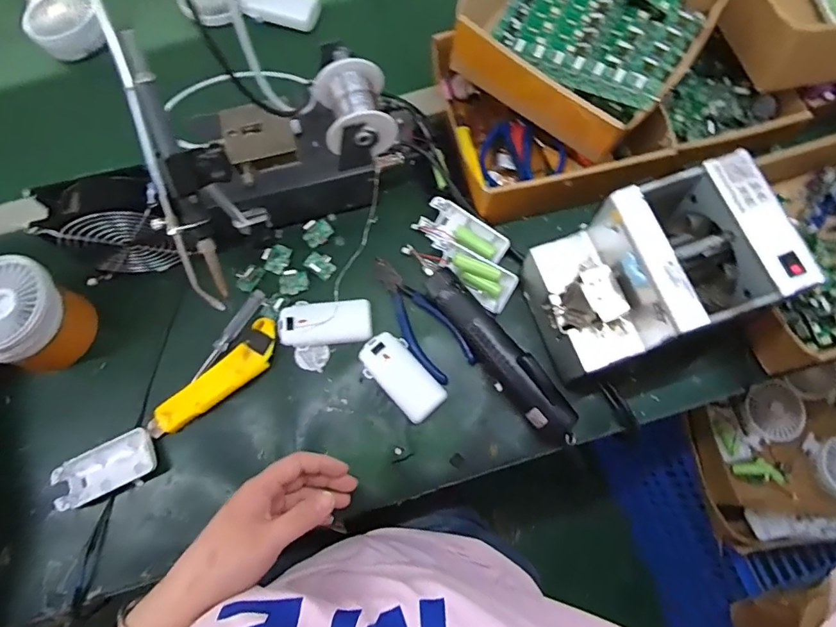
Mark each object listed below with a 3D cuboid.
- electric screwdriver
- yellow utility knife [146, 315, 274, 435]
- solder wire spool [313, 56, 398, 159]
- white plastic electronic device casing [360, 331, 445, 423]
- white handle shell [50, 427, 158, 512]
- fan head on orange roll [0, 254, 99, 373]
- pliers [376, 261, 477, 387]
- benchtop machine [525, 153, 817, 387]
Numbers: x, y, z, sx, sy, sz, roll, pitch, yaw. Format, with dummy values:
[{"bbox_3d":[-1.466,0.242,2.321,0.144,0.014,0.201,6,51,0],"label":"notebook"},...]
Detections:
[{"bbox_3d":[0.082,0.038,0.489,0.045,0.044,0.198,-36,75,-10],"label":"electric screwdriver"},{"bbox_3d":[-0.199,0.068,0.497,0.153,0.017,0.040,-43,76,-11],"label":"yellow utility knife"},{"bbox_3d":[-0.058,-0.191,0.478,0.064,0.063,0.080,-14,72,-3],"label":"solder wire spool"},{"bbox_3d":[-0.016,0.062,0.501,0.094,0.011,0.049,42,78,13],"label":"white plastic electronic device casing"},{"bbox_3d":[-0.300,0.150,0.483,0.093,0.020,0.046,-25,73,-6],"label":"white handle shell"},{"bbox_3d":[-0.378,0.007,0.490,0.093,0.095,0.098,24,74,9],"label":"fan head on orange roll"},{"bbox_3d":[-0.003,0.004,0.519,0.052,0.010,0.145,-36,75,-10],"label":"pliers"},{"bbox_3d":[0.204,-0.030,0.449,0.171,0.148,0.121,-19,73,-5],"label":"benchtop machine"}]

